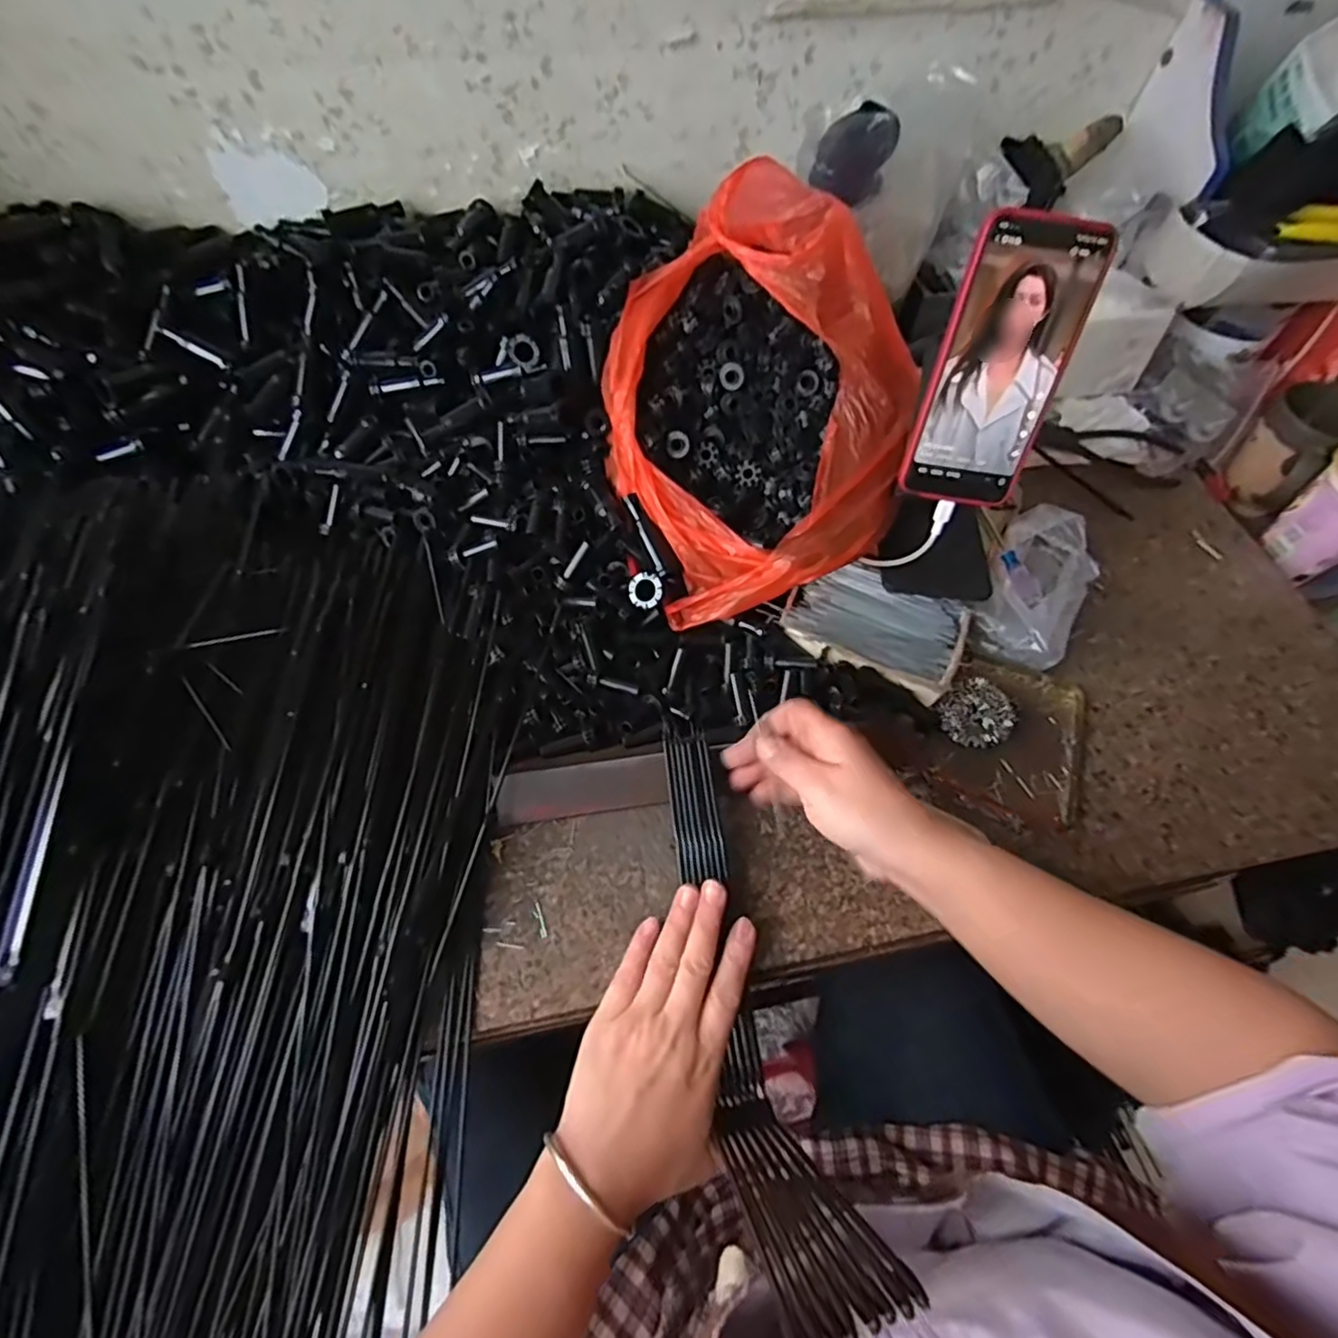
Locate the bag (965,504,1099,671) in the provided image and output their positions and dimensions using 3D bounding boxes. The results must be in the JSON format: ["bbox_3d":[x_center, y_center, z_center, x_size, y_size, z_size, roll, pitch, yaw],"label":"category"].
[{"bbox_3d":[0.285,-0.060,0.505,0.074,0.066,0.122,29,63,18],"label":"bag"}]

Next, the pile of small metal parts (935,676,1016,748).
[{"bbox_3d":[0.223,0.033,0.468,0.052,0.018,0.047,-36,64,-19],"label":"pile of small metal parts"}]

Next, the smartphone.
[{"bbox_3d":[0.205,-0.187,0.404,0.078,0.161,0.008,7,34,0],"label":"smartphone"}]

